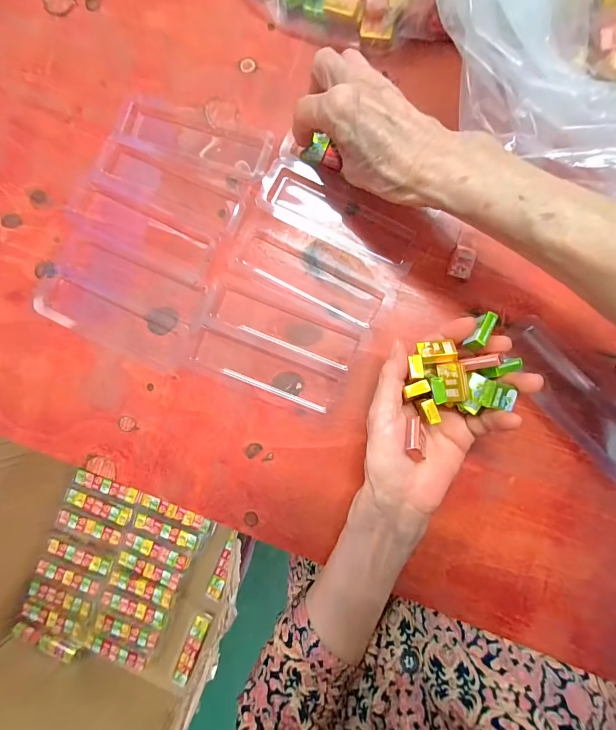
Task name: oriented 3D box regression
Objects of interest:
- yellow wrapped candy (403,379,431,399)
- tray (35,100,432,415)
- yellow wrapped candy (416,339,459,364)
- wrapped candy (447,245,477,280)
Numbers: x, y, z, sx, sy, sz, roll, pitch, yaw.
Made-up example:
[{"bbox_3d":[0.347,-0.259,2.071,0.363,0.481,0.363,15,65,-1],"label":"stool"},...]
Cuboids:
[{"bbox_3d":[0.072,0.016,0.233,0.015,0.004,0.009,-20,86,5],"label":"yellow wrapped candy"},{"bbox_3d":[-0.068,-0.092,0.302,0.283,0.009,0.199,20,90,6],"label":"tray"},{"bbox_3d":[0.089,-0.009,0.244,0.024,0.008,0.017,-9,51,11],"label":"yellow wrapped candy"},{"bbox_3d":[0.122,-0.081,0.281,0.017,0.009,0.025,19,90,6],"label":"wrapped candy"}]

